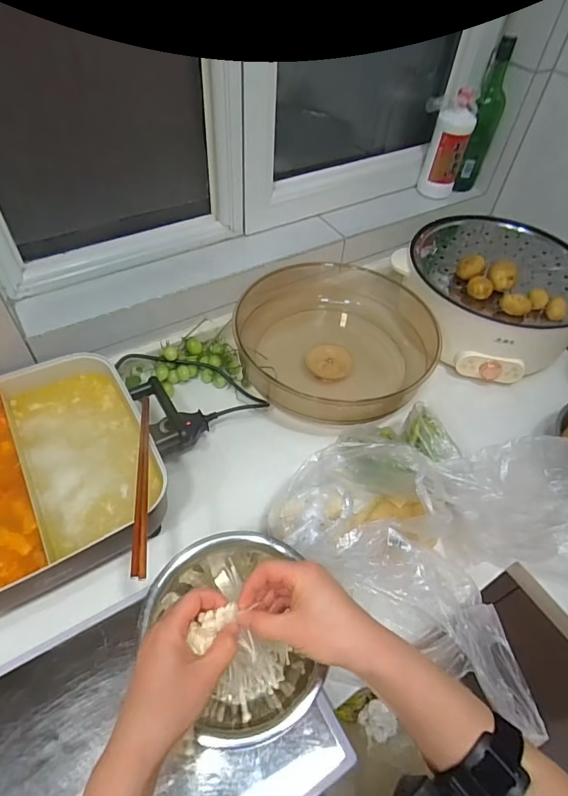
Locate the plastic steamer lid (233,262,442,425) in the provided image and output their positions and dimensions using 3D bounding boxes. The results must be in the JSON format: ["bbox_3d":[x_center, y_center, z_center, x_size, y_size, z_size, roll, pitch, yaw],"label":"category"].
[{"bbox_3d":[0.088,-0.113,0.843,0.343,0.145,0.385,-5,52,-9],"label":"plastic steamer lid"}]

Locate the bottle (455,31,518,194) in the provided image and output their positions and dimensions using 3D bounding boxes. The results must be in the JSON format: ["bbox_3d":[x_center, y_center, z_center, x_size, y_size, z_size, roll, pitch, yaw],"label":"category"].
[{"bbox_3d":[0.424,-0.576,0.948,0.065,0.268,0.070,22,53,12],"label":"bottle"}]

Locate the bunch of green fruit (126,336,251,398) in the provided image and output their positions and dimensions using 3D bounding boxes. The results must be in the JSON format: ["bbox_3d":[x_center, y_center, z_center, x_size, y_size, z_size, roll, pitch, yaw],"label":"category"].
[{"bbox_3d":[-0.170,-0.069,0.803,0.201,0.061,0.107,-4,52,-9],"label":"bunch of green fruit"}]

